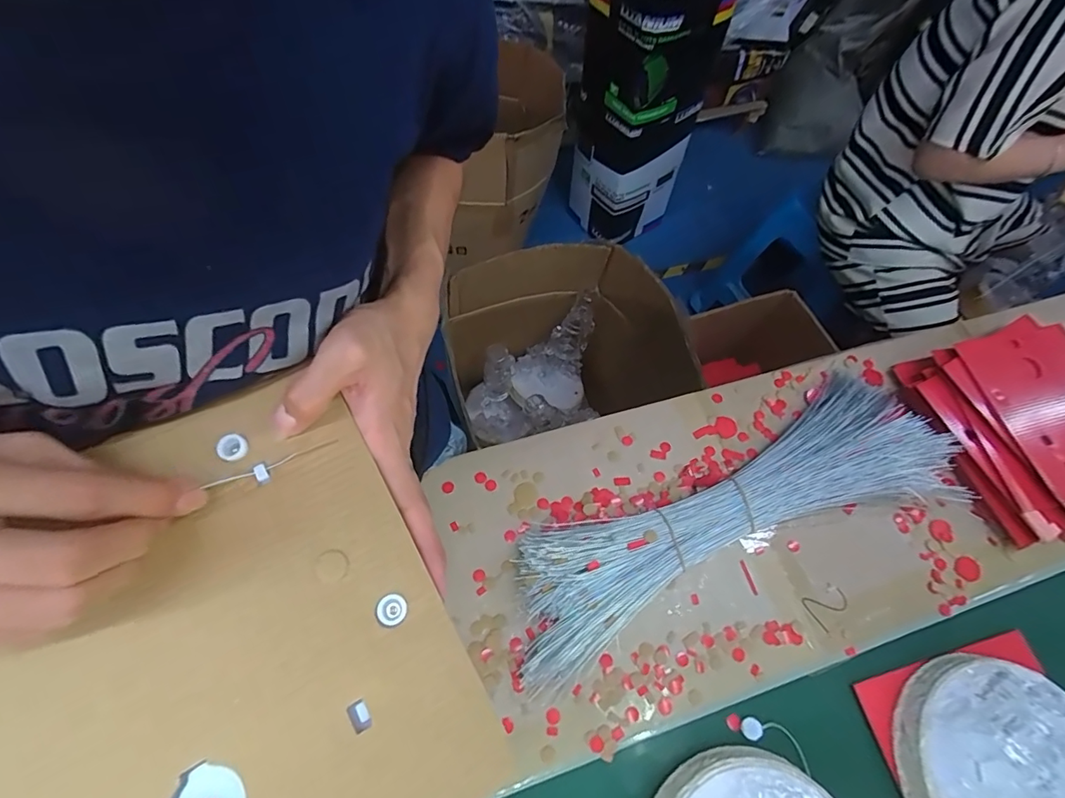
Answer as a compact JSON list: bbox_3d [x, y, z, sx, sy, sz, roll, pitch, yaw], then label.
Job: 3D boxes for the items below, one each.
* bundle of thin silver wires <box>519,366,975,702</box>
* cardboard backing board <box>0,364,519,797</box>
[{"bbox_3d":[0.224,0.124,0.566,0.550,0.046,0.179,-19,67,-12],"label":"bundle of thin silver wires"},{"bbox_3d":[-0.150,0.117,0.201,0.215,0.011,0.201,-29,73,-13],"label":"cardboard backing board"}]

